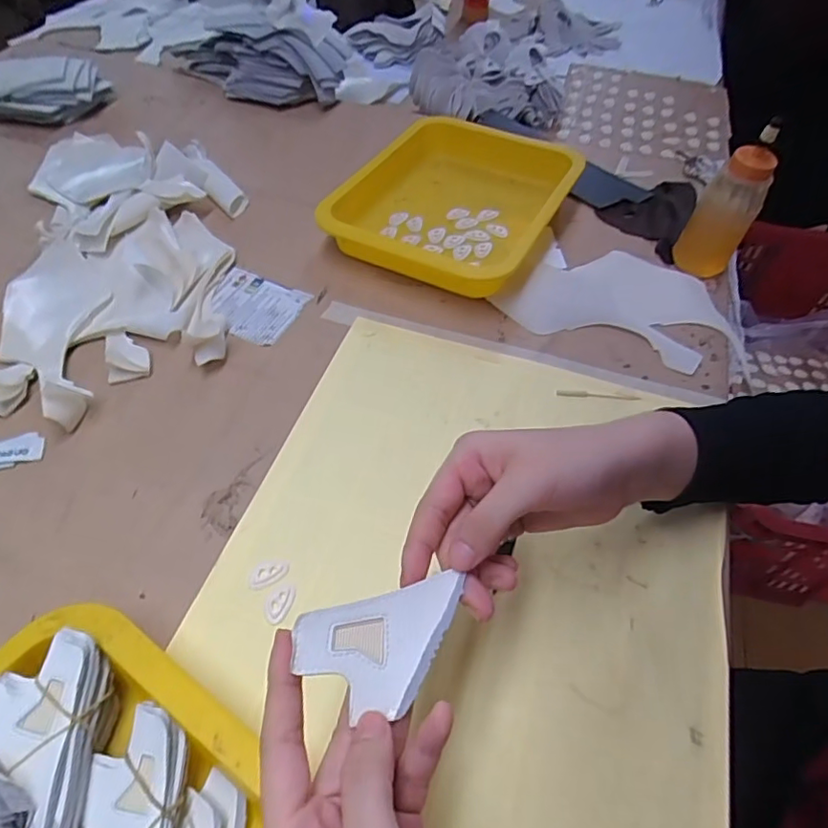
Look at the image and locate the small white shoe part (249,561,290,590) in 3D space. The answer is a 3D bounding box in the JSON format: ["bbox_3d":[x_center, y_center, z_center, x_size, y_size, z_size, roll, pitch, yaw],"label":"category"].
[{"bbox_3d":[-0.092,0.100,0.362,0.025,0.004,0.014,-15,55,-15],"label":"small white shoe part"}]

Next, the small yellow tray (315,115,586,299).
[{"bbox_3d":[0.040,-0.211,0.579,0.186,0.047,0.251,26,55,15],"label":"small yellow tray"}]

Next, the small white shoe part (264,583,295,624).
[{"bbox_3d":[-0.083,0.116,0.353,0.015,0.004,0.025,13,53,6],"label":"small white shoe part"}]

